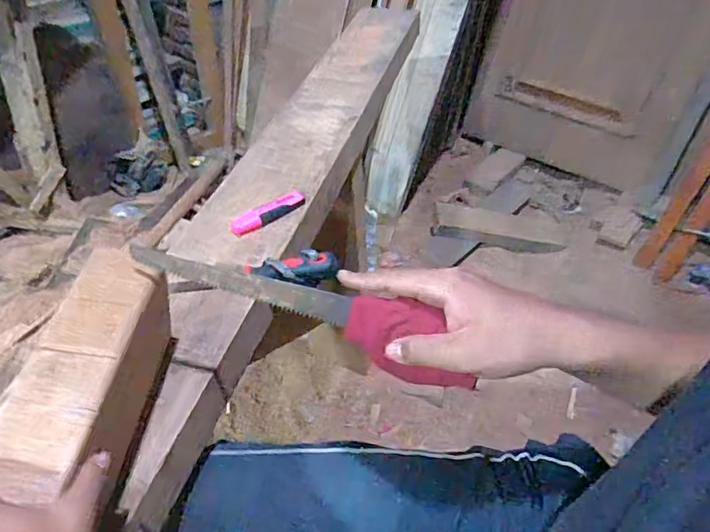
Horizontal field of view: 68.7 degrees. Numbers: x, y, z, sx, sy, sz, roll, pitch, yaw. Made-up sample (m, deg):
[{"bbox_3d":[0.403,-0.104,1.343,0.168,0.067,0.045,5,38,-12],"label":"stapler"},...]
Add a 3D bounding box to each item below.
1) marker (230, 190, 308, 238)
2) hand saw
[{"bbox_3d":[-0.110,-0.070,0.676,0.108,0.018,0.024,-26,50,-29],"label":"marker"},{"bbox_3d":[-0.046,0.029,0.402,0.280,0.053,0.033,17,44,10],"label":"hand saw"}]

